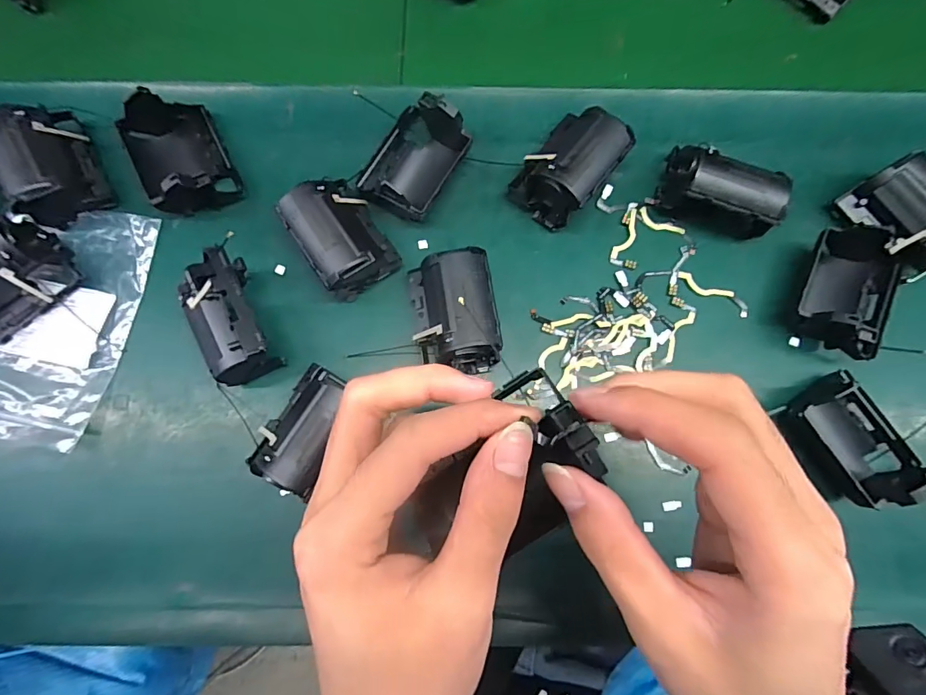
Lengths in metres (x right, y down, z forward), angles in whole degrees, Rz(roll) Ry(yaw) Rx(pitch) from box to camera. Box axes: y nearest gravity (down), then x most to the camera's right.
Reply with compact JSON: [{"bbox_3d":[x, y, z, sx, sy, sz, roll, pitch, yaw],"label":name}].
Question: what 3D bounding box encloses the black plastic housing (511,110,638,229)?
[{"bbox_3d":[0.070,-0.118,0.306,0.050,0.042,0.068,35,80,7],"label":"black plastic housing"}]

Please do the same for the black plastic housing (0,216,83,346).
[{"bbox_3d":[-0.282,-0.041,0.284,0.068,0.040,0.045,-43,81,-9],"label":"black plastic housing"}]

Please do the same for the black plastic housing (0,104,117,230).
[{"bbox_3d":[-0.265,-0.118,0.300,0.045,0.040,0.065,-28,80,-7],"label":"black plastic housing"}]

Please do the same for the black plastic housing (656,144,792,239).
[{"bbox_3d":[0.165,-0.098,0.301,0.072,0.042,0.049,25,79,5],"label":"black plastic housing"}]

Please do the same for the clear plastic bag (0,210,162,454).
[{"bbox_3d":[-0.260,-0.019,0.297,0.096,0.013,0.153,15,78,3],"label":"clear plastic bag"}]

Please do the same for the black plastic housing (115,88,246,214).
[{"bbox_3d":[-0.184,-0.126,0.304,0.052,0.038,0.073,-28,80,-6],"label":"black plastic housing"}]

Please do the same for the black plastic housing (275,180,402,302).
[{"bbox_3d":[-0.076,-0.070,0.293,0.050,0.041,0.068,-32,80,-7],"label":"black plastic housing"}]

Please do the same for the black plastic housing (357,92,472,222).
[{"bbox_3d":[-0.032,-0.124,0.305,0.054,0.044,0.072,33,79,6],"label":"black plastic housing"}]

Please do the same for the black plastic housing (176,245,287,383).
[{"bbox_3d":[-0.137,-0.016,0.279,0.043,0.047,0.075,-24,78,-7],"label":"black plastic housing"}]

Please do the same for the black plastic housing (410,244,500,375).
[{"bbox_3d":[-0.005,-0.019,0.285,0.048,0.041,0.072,-9,78,-3],"label":"black plastic housing"}]

